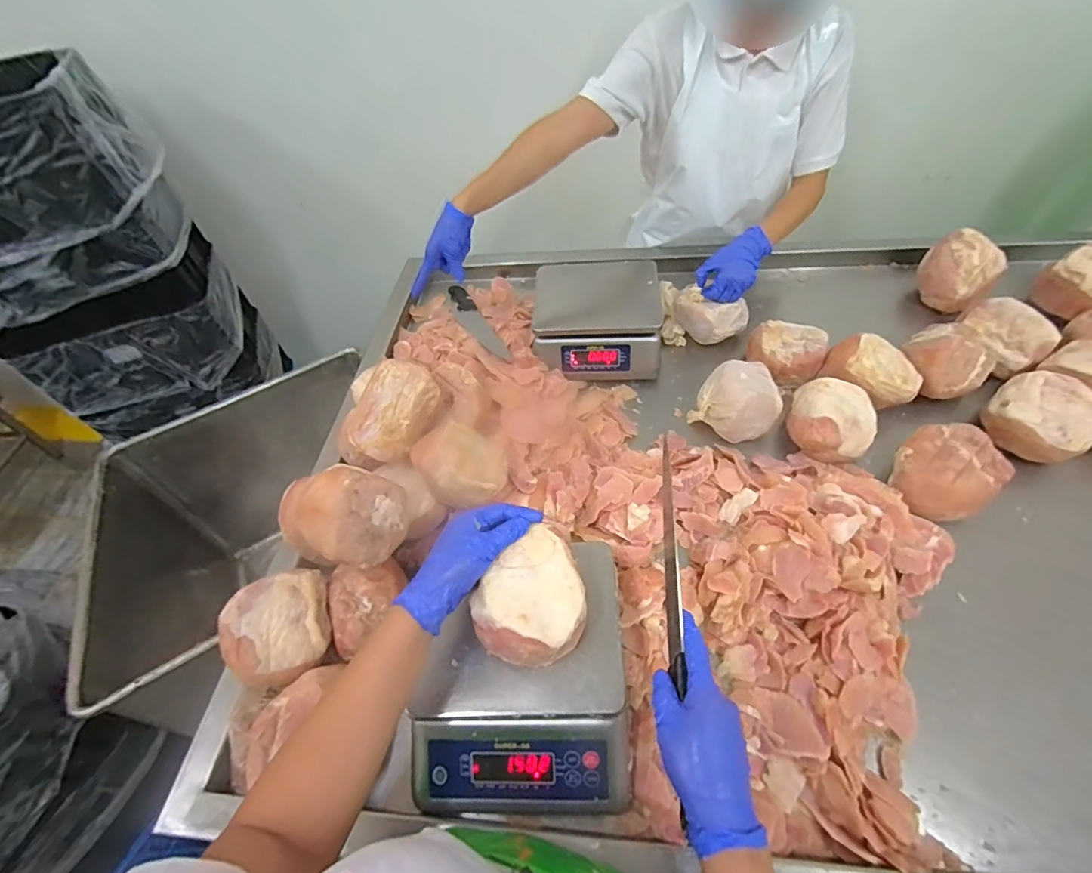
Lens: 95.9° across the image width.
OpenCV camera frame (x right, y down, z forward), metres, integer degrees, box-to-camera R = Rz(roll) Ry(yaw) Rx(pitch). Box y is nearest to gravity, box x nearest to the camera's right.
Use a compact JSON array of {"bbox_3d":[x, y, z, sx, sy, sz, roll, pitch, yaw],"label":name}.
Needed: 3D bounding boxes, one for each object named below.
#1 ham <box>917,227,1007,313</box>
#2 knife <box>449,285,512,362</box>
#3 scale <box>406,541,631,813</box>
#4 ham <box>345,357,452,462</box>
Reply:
[{"bbox_3d":[0.766,-0.306,0.914,0.112,0.094,0.122,-40,58,-22],"label":"ham"},{"bbox_3d":[-0.146,-0.231,0.979,0.047,0.025,0.338,-19,41,-15],"label":"knife"},{"bbox_3d":[-0.028,0.256,0.548,0.227,0.083,0.255,-4,52,4],"label":"scale"},{"bbox_3d":[-0.220,-0.035,0.737,0.107,0.087,0.155,22,76,0],"label":"ham"}]

